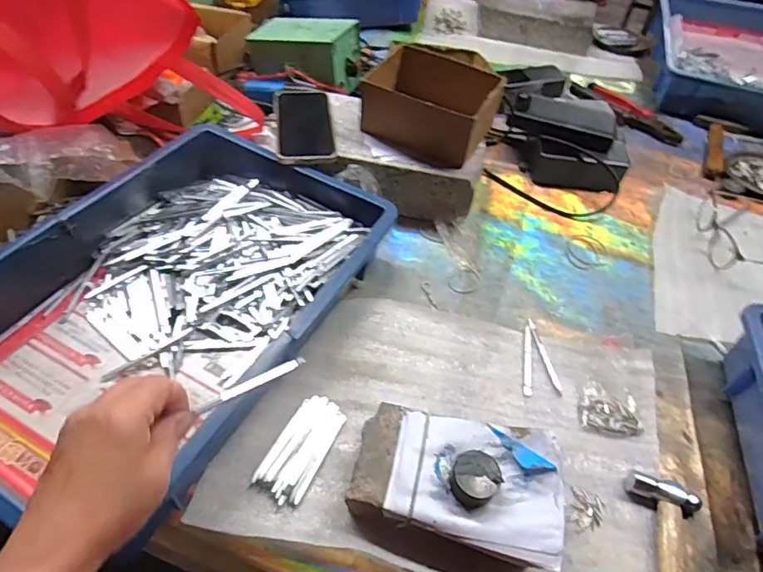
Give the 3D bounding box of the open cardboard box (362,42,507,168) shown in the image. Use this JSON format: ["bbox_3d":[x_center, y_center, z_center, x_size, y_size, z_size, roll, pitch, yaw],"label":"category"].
[{"bbox_3d":[0.063,-0.235,0.640,0.157,0.084,0.129,29,53,18],"label":"open cardboard box"}]

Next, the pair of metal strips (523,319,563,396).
[{"bbox_3d":[0.174,0.078,0.542,0.040,0.004,0.095,10,49,3],"label":"pair of metal strips"}]

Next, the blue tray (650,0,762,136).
[{"bbox_3d":[0.694,-0.455,0.986,0.302,0.096,0.478,22,51,13],"label":"blue tray"}]

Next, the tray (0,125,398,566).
[{"bbox_3d":[-0.211,0.013,0.508,0.289,0.079,0.427,25,52,15],"label":"tray"}]

